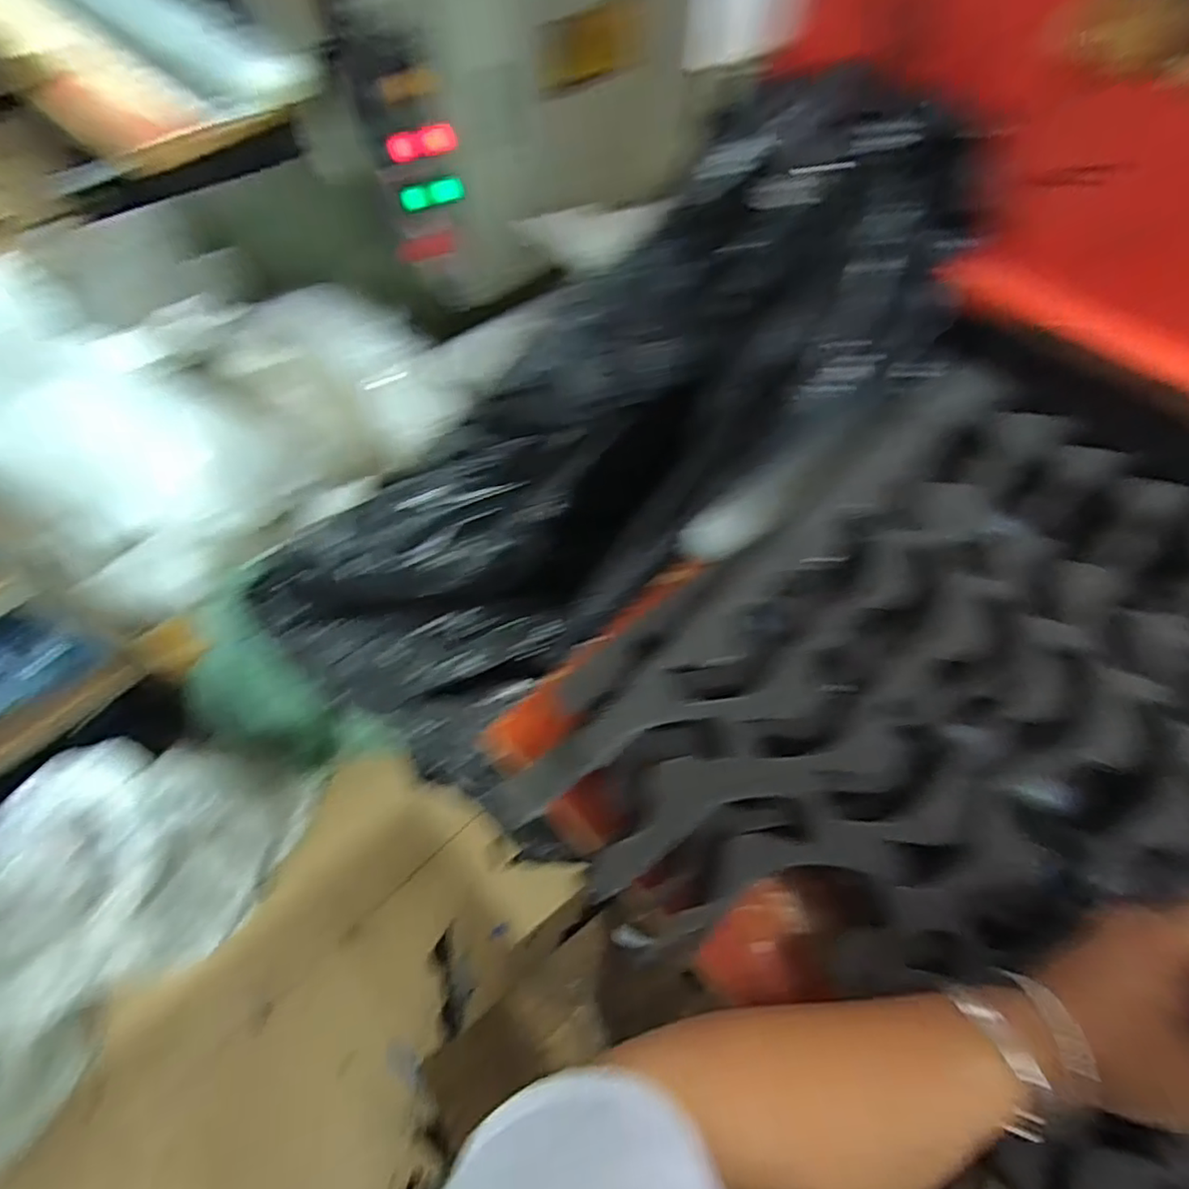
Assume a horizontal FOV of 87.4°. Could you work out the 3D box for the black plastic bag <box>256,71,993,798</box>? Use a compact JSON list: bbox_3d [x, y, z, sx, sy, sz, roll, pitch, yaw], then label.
[{"bbox_3d":[-0.037,-0.095,0.653,0.867,0.227,0.270,-30,58,27],"label":"black plastic bag"}]

